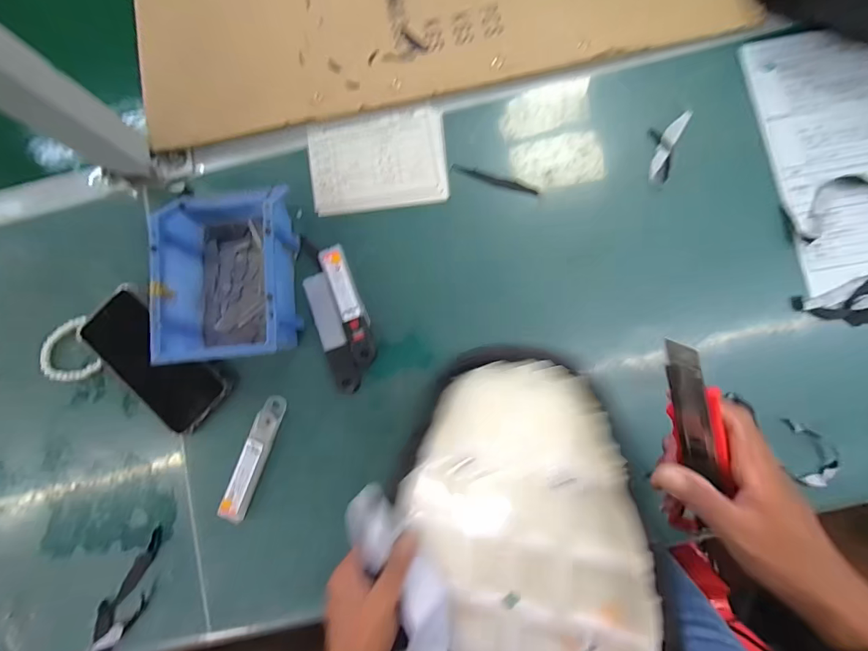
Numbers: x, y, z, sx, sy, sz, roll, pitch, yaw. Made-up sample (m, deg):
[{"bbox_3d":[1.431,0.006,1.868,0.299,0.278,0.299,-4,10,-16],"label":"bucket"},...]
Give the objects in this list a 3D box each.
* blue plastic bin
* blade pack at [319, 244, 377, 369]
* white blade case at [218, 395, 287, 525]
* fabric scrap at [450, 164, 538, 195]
[{"bbox_3d":[-0.202,-0.054,0.413,0.115,0.071,0.170,-6,84,2],"label":"blue plastic bin"},{"bbox_3d":[-0.089,-0.022,0.436,0.027,0.008,0.130,-20,84,0],"label":"blade pack"},{"bbox_3d":[-0.185,0.135,0.423,0.025,0.011,0.126,18,85,4],"label":"white blade case"},{"bbox_3d":[0.067,-0.162,0.458,0.099,0.004,0.010,18,85,4],"label":"fabric scrap"}]

